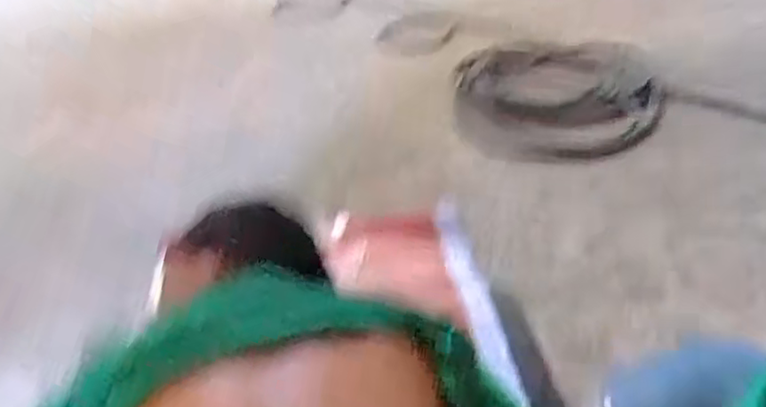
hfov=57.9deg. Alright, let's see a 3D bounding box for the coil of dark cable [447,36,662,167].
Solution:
[{"bbox_3d":[0.423,-0.263,1.617,0.507,0.109,0.504,-1,32,0],"label":"coil of dark cable"}]

